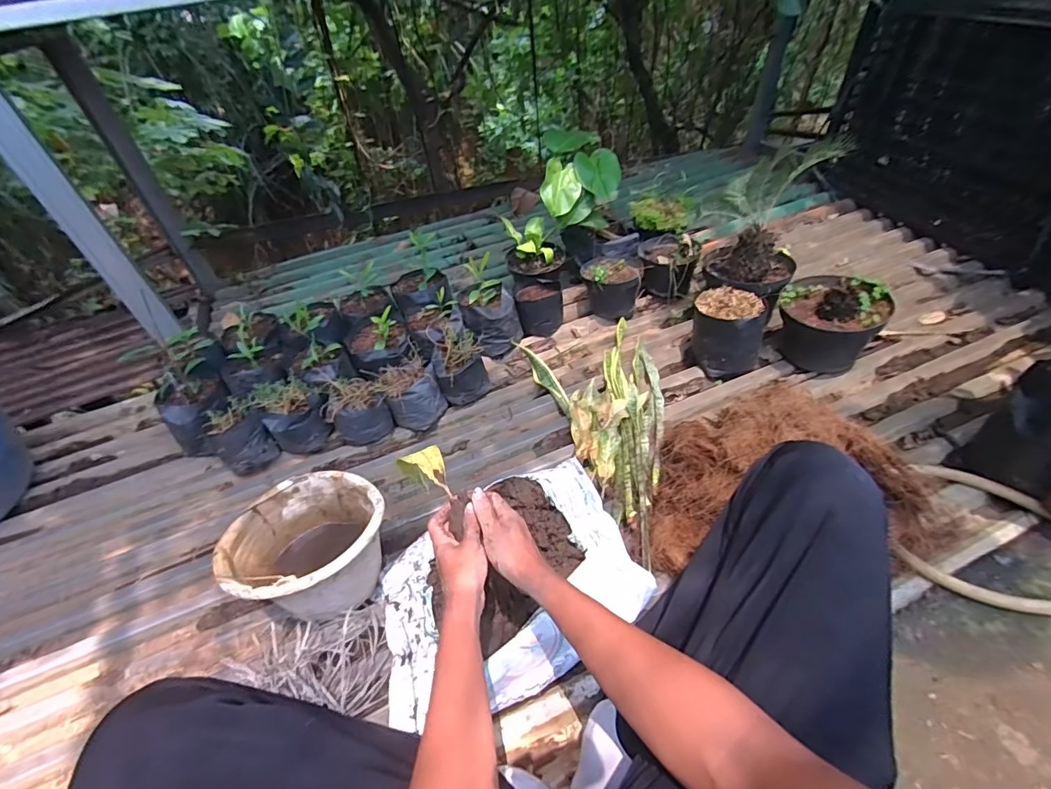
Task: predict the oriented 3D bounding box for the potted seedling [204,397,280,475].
[{"bbox_3d":[-0.638,0.103,1.064,0.110,0.142,0.103,-32,50,-22],"label":"potted seedling"}]

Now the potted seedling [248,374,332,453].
[{"bbox_3d":[-0.533,0.055,1.098,0.139,0.141,0.127,-24,47,-16],"label":"potted seedling"}]

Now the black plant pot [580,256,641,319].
[{"bbox_3d":[0.242,-0.315,1.338,0.160,0.136,0.172,-2,45,2],"label":"black plant pot"}]

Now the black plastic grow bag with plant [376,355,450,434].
[{"bbox_3d":[-0.269,-0.001,1.115,0.130,0.107,0.139,-22,47,-14],"label":"black plastic grow bag with plant"}]

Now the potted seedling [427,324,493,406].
[{"bbox_3d":[-0.165,-0.072,1.156,0.118,0.124,0.151,-20,46,-13],"label":"potted seedling"}]

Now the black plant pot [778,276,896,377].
[{"bbox_3d":[0.700,-0.166,1.097,0.202,0.186,0.176,31,55,30],"label":"black plant pot"}]

